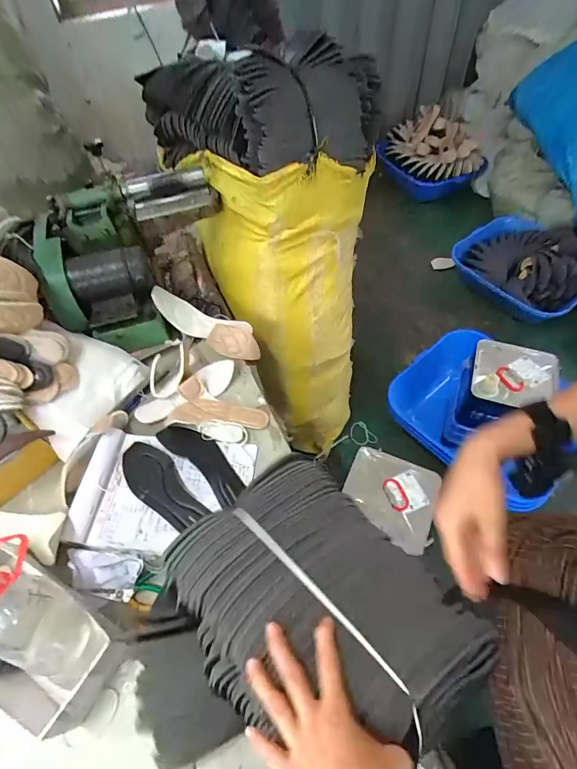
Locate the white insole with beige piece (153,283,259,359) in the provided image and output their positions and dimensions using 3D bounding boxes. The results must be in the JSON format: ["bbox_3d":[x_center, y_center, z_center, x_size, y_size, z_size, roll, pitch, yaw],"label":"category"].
[{"bbox_3d":[-0.187,-0.139,0.877,0.274,0.059,0.092,28,61,3],"label":"white insole with beige piece"}]

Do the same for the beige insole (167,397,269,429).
[{"bbox_3d":[-0.142,0.056,0.772,0.198,0.018,0.061,2,57,4],"label":"beige insole"}]

